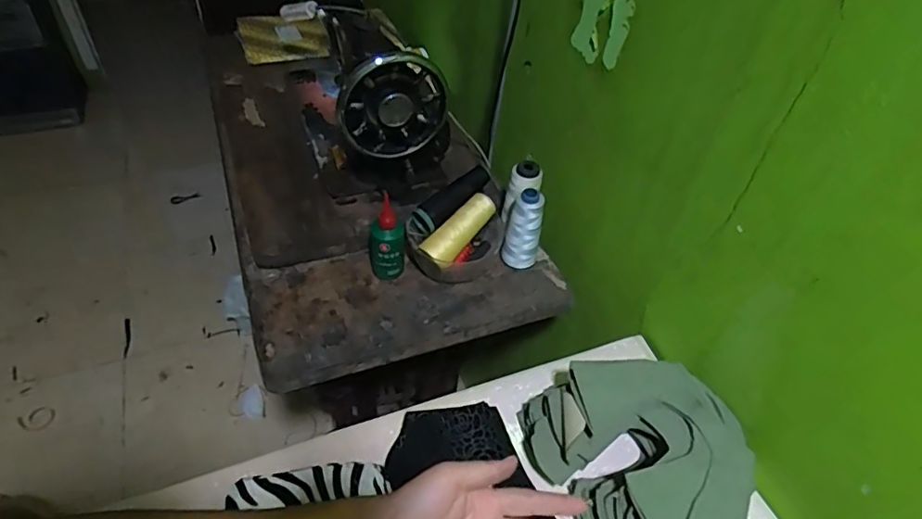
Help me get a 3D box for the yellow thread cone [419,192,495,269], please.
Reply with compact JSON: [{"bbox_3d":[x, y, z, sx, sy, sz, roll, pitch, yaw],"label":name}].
[{"bbox_3d":[0.000,-0.036,0.707,0.040,0.038,0.113,37,73,27],"label":"yellow thread cone"}]

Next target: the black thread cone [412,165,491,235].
[{"bbox_3d":[-0.012,-0.074,0.731,0.040,0.045,0.130,37,53,27],"label":"black thread cone"}]

